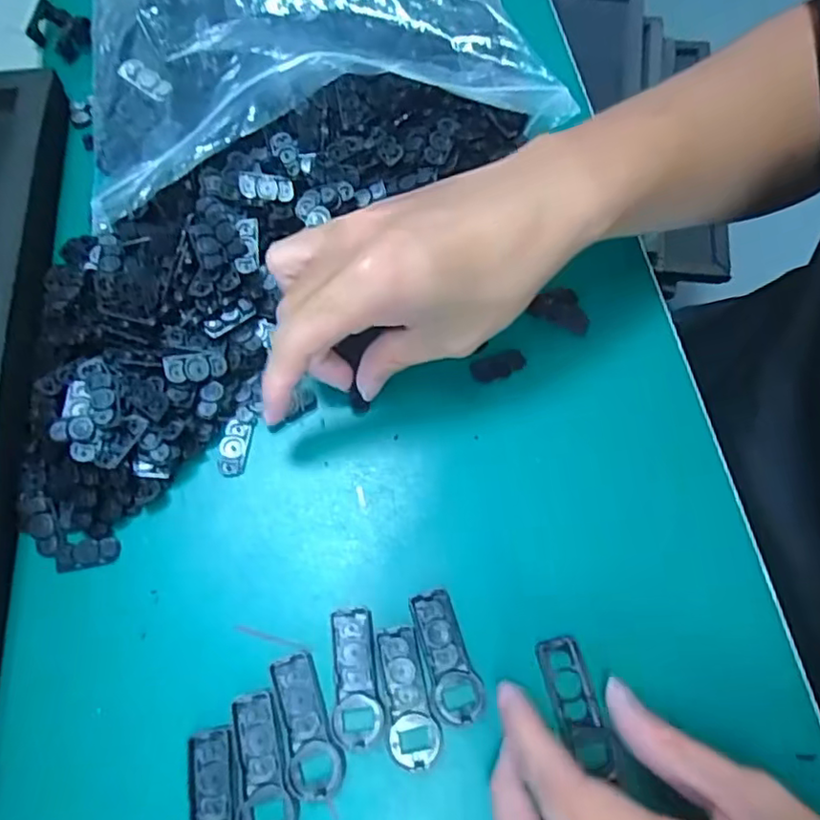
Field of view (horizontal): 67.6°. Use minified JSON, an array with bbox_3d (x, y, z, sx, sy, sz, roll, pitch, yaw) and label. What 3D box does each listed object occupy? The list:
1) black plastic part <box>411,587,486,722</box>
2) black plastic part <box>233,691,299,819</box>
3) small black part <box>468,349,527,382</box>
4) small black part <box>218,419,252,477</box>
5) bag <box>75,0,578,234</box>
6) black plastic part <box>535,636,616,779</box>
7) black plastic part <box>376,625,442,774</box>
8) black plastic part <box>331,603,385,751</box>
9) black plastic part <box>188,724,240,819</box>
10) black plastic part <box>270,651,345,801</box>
[{"bbox_3d":[0.015,0.105,0.262,0.021,0.004,0.053,-16,68,-5],"label":"black plastic part"},{"bbox_3d":[-0.060,0.143,0.245,0.022,0.004,0.054,-12,68,-4],"label":"black plastic part"},{"bbox_3d":[0.046,-0.023,0.316,0.028,0.004,0.013,-17,68,-5],"label":"small black part"},{"bbox_3d":[-0.087,0.018,0.301,0.013,0.004,0.028,6,68,4],"label":"small black part"},{"bbox_3d":[-0.083,-0.267,0.373,0.269,0.066,0.301,-16,68,-5],"label":"bag"},{"bbox_3d":[0.069,0.121,0.254,0.020,0.008,0.052,-17,63,-8],"label":"black plastic part"},{"bbox_3d":[-0.002,0.119,0.256,0.020,0.004,0.053,-12,68,-4],"label":"black plastic part"},{"bbox_3d":[-0.023,0.112,0.259,0.019,0.004,0.053,-6,68,-1],"label":"black plastic part"},{"bbox_3d":[-0.077,0.156,0.240,0.021,0.004,0.054,-8,68,-2],"label":"black plastic part"},{"bbox_3d":[-0.043,0.129,0.252,0.020,0.004,0.054,-17,68,-5],"label":"black plastic part"}]

